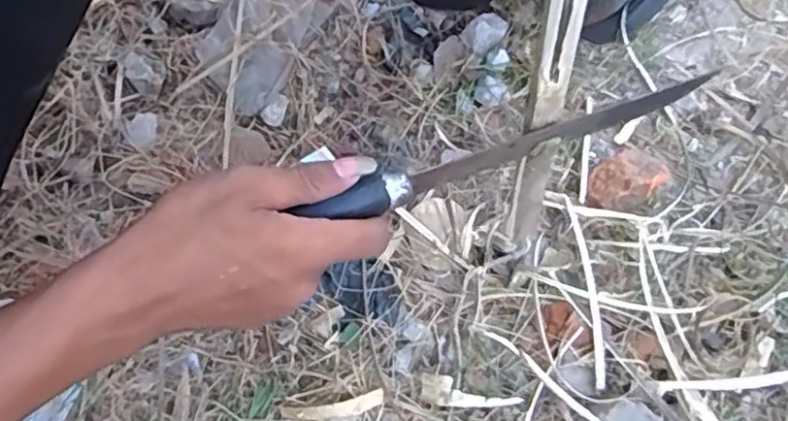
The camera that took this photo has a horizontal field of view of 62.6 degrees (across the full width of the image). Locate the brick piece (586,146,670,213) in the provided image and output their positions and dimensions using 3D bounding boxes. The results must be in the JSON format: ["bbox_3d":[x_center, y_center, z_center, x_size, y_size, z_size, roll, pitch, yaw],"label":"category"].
[{"bbox_3d":[0.176,-0.020,0.498,0.060,0.026,0.045,-39,75,-14],"label":"brick piece"}]

